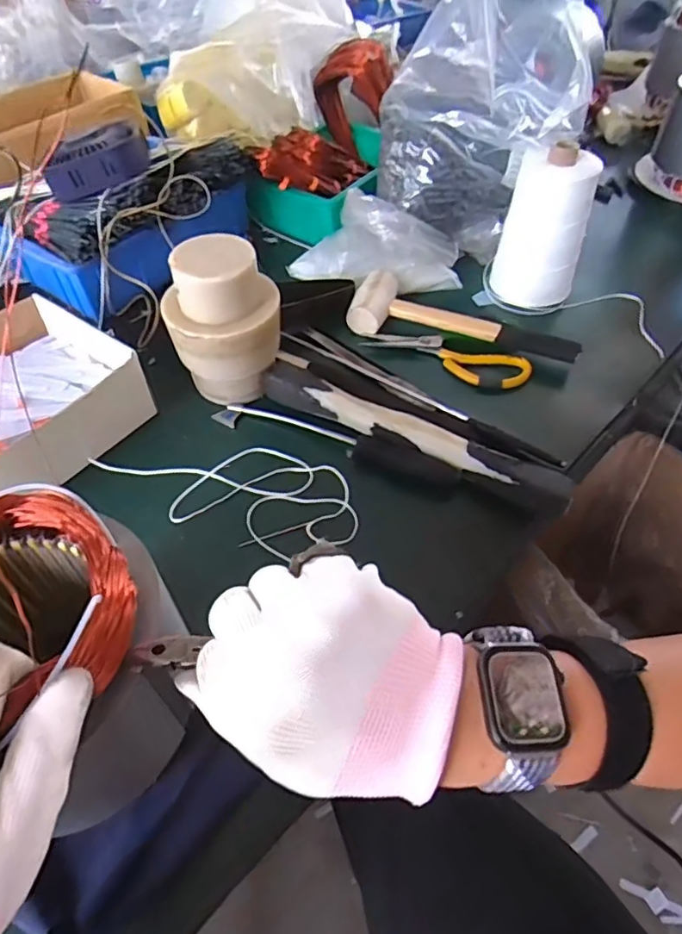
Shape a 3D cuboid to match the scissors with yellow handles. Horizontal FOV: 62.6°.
[{"bbox_3d":[0.118,-0.124,0.637,0.185,0.021,0.051,18,54,13],"label":"scissors with yellow handles"}]

